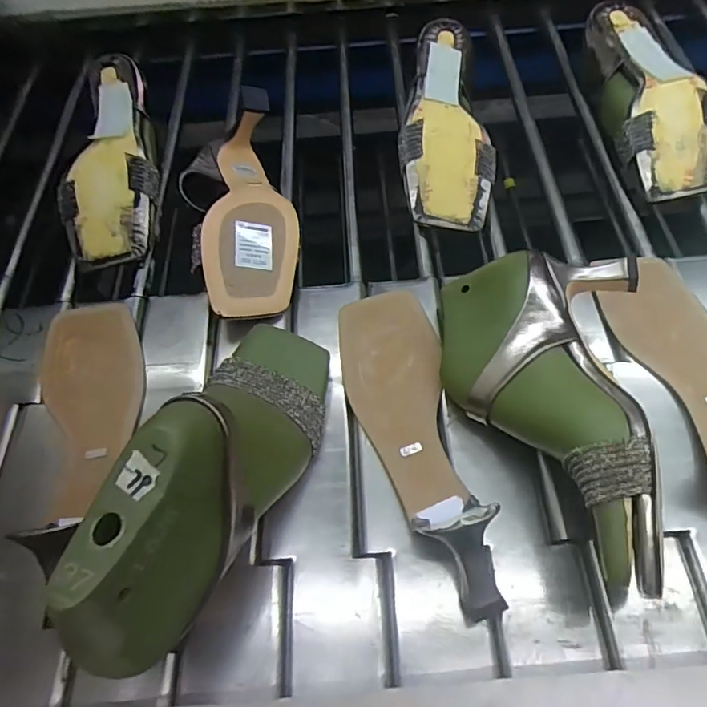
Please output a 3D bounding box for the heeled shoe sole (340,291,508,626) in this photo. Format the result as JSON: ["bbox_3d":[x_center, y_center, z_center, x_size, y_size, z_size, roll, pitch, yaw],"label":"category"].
[{"bbox_3d":[0.036,0.044,0.360,0.078,0.054,0.246,-7,58,-1],"label":"heeled shoe sole"}]

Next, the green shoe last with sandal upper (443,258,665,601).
[{"bbox_3d":[0.115,0.030,0.344,0.123,0.088,0.213,10,60,10],"label":"green shoe last with sandal upper"}]

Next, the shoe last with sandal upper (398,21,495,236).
[{"bbox_3d":[0.085,-0.223,0.507,0.086,0.062,0.233,0,58,3],"label":"shoe last with sandal upper"}]

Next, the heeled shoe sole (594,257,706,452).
[{"bbox_3d":[0.256,0.016,0.366,0.076,0.047,0.240,-15,61,-5],"label":"heeled shoe sole"}]

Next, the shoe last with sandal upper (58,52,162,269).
[{"bbox_3d":[-0.218,-0.184,0.499,0.078,0.064,0.215,-3,58,2],"label":"shoe last with sandal upper"}]

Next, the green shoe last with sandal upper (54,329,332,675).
[{"bbox_3d":[-0.076,0.062,0.311,0.078,0.109,0.246,13,28,11],"label":"green shoe last with sandal upper"}]

